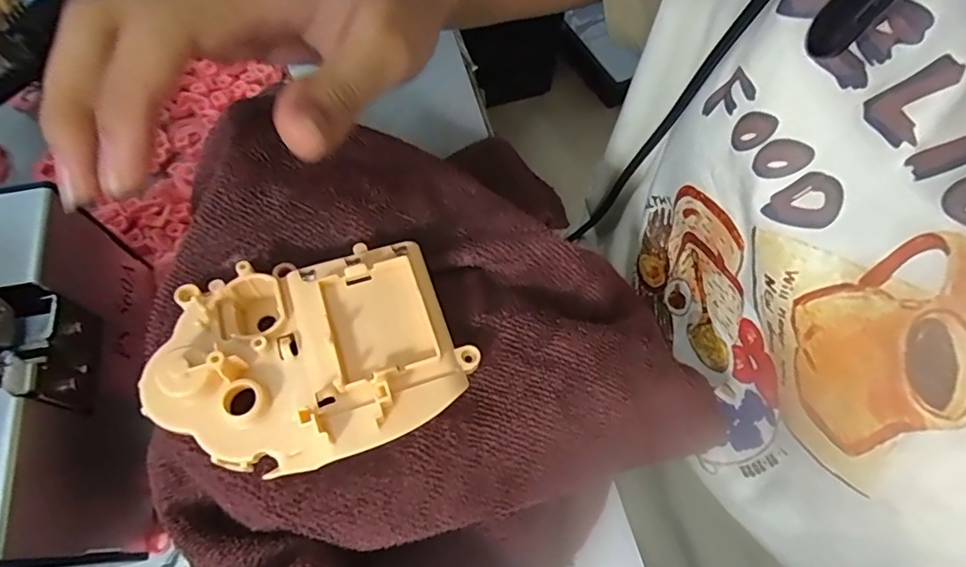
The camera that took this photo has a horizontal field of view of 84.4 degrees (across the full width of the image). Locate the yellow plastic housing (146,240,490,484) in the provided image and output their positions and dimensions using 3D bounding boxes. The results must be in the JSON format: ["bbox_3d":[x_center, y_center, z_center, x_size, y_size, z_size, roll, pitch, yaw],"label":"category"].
[{"bbox_3d":[-0.054,0.023,0.173,0.090,0.025,0.067,-15,66,-9],"label":"yellow plastic housing"}]

